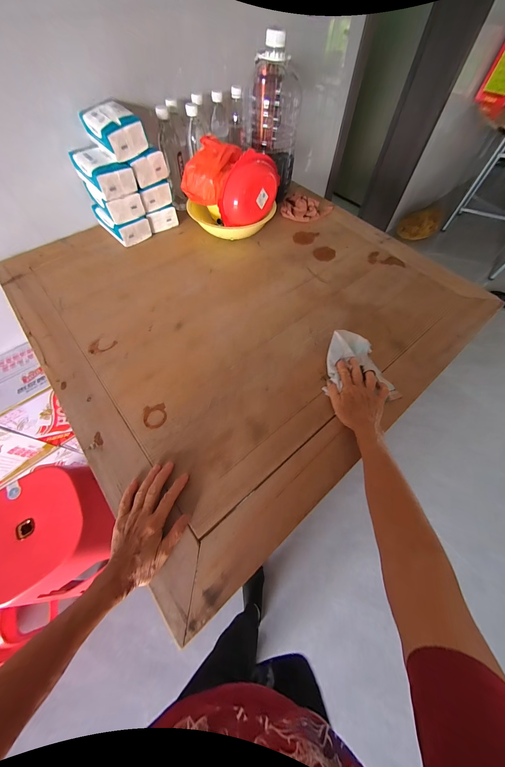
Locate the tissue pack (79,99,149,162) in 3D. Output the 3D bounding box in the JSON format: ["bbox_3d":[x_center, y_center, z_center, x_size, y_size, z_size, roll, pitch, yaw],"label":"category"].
[{"bbox_3d":[-0.333,-0.611,0.585,0.101,0.066,0.136,-36,68,-18],"label":"tissue pack"}]

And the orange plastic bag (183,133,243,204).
[{"bbox_3d":[-0.105,-0.549,0.631,0.120,0.086,0.137,28,65,13],"label":"orange plastic bag"}]

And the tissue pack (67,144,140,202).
[{"bbox_3d":[-0.378,-0.537,0.613,0.100,0.064,0.145,-36,68,-18],"label":"tissue pack"}]

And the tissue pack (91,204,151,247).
[{"bbox_3d":[-0.382,-0.476,0.718,0.095,0.054,0.146,-38,68,-20],"label":"tissue pack"}]

